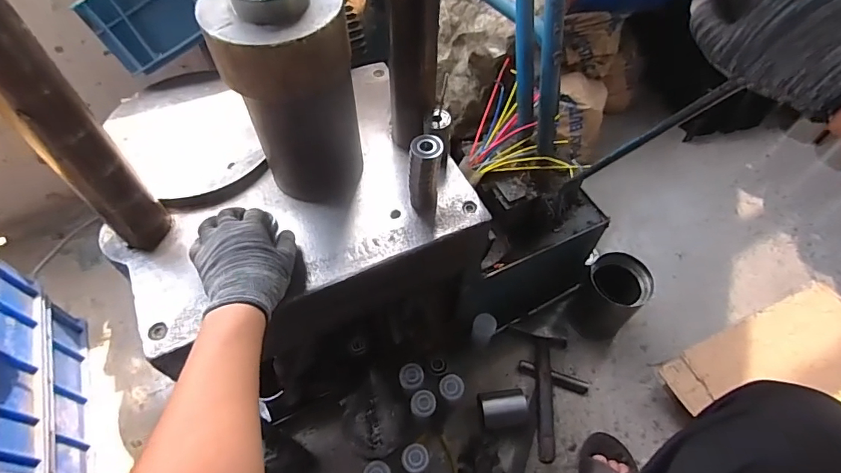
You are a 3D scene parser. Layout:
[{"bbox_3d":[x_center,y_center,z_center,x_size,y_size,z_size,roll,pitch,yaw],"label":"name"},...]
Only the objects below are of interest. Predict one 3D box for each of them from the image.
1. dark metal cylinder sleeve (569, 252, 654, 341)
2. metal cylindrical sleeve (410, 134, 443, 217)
[{"bbox_3d":[0.386,0.129,0.964,0.120,0.161,0.116,40,65,23],"label":"dark metal cylinder sleeve"},{"bbox_3d":[0.006,-0.077,0.609,0.036,0.114,0.037,0,57,0],"label":"metal cylindrical sleeve"}]

